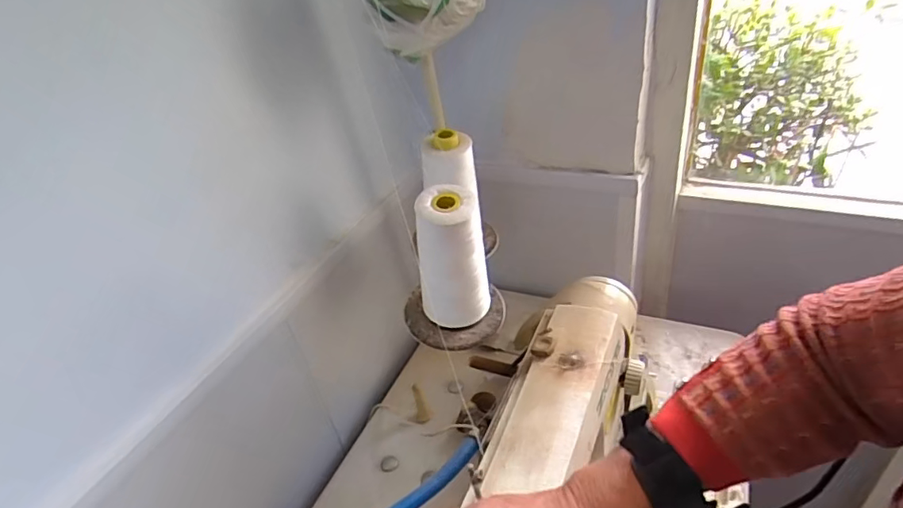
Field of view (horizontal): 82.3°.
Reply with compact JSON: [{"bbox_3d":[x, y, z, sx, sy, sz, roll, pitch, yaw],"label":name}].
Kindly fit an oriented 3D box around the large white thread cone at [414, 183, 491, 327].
[{"bbox_3d":[0.000,0.007,0.557,0.076,0.152,0.062,-5,35,6],"label":"large white thread cone"}]

